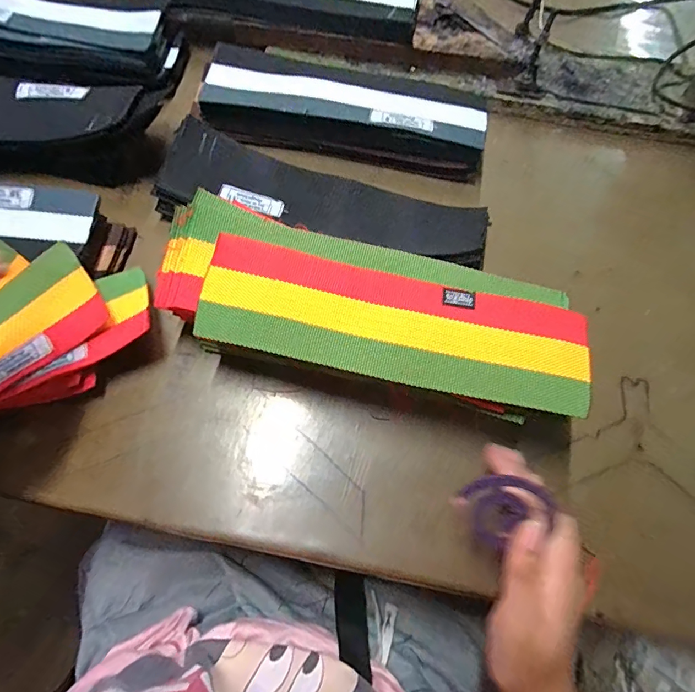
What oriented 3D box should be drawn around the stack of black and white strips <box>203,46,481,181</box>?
[{"bbox_3d":[0.000,-0.235,0.436,0.281,0.052,0.090,13,70,2],"label":"stack of black and white strips"}]

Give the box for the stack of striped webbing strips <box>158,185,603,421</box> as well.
[{"bbox_3d":[0.014,-0.024,0.312,0.306,0.030,0.098,16,70,4],"label":"stack of striped webbing strips"}]

